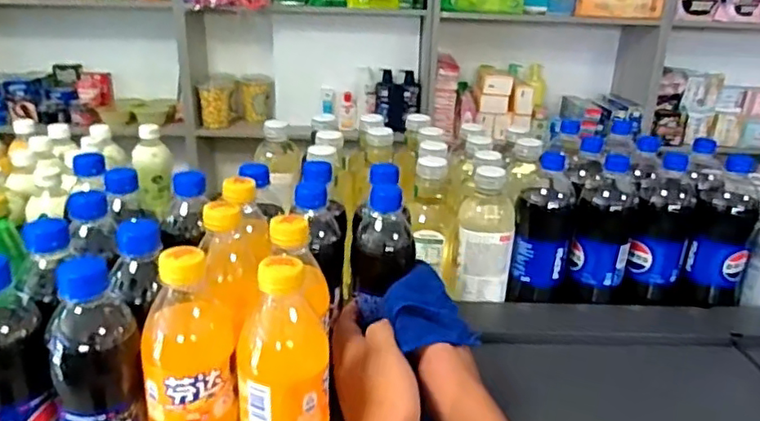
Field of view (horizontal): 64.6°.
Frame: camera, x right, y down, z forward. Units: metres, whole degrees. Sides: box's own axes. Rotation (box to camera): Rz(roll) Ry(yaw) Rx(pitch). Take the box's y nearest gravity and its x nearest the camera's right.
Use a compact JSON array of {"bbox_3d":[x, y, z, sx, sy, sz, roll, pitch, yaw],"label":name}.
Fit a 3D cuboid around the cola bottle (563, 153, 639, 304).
[{"bbox_3d":[0.306,0.024,0.824,0.074,0.200,0.081,10,22,19],"label":"cola bottle"}]

